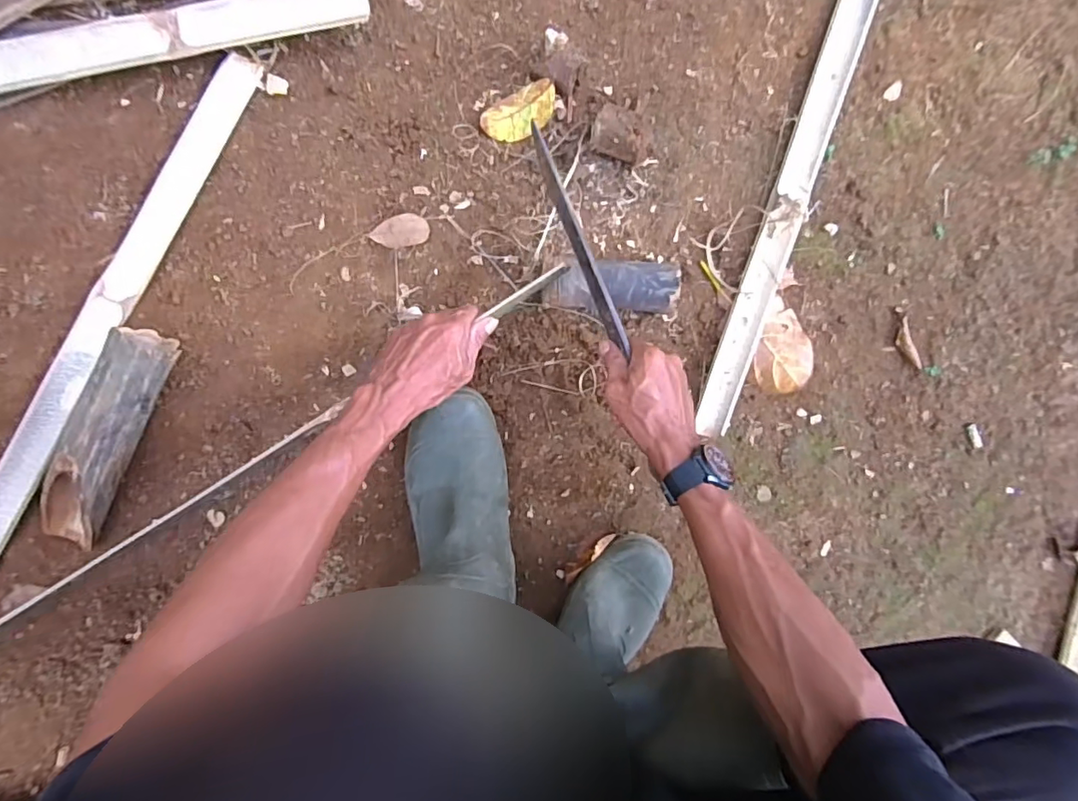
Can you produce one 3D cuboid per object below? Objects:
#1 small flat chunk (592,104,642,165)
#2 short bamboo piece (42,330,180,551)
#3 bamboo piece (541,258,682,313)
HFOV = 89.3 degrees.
[{"bbox_3d":[0.079,-0.269,0.558,0.050,0.039,0.042,19,96,-8],"label":"small flat chunk"},{"bbox_3d":[-0.409,0.039,0.512,0.059,0.059,0.217,25,90,-6],"label":"short bamboo piece"},{"bbox_3d":[0.071,-0.117,0.560,0.136,0.049,0.053,1,92,-5],"label":"bamboo piece"}]

